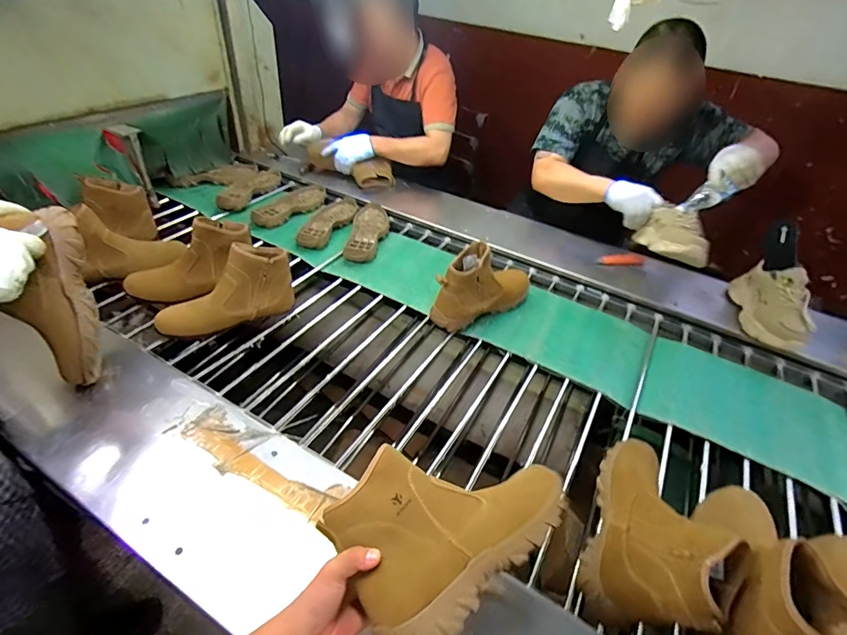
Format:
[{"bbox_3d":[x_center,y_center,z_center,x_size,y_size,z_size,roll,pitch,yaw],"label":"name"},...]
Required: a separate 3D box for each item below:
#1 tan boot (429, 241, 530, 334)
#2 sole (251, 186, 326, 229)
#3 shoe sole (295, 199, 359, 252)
[{"bbox_3d":[0.148,-0.084,1.039,0.259,0.180,0.098,-26,50,-31],"label":"tan boot"},{"bbox_3d":[-0.421,-0.361,1.378,0.119,0.027,0.287,26,45,22],"label":"sole"},{"bbox_3d":[-0.290,-0.305,1.329,0.109,0.025,0.283,17,45,11],"label":"shoe sole"}]

